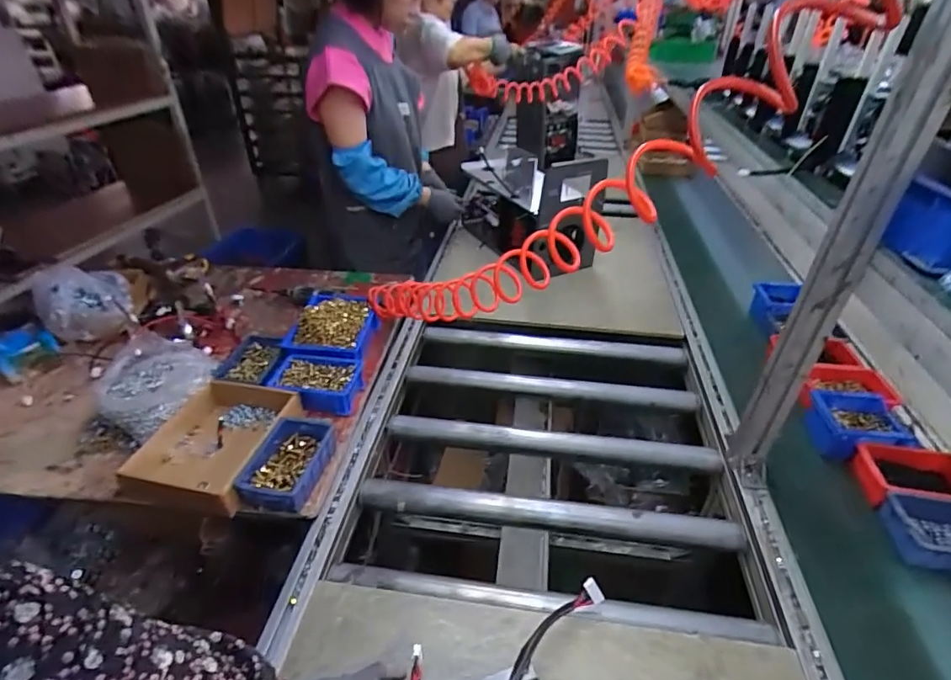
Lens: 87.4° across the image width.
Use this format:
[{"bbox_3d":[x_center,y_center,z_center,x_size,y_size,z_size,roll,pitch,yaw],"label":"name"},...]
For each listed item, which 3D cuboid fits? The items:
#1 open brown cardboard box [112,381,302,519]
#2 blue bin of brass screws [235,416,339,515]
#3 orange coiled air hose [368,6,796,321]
[{"bbox_3d":[-0.421,0.164,0.797,0.197,0.053,0.217,6,37,8],"label":"open brown cardboard box"},{"bbox_3d":[-0.289,0.186,0.769,0.104,0.047,0.153,7,37,9],"label":"blue bin of brass screws"},{"bbox_3d":[0.044,-0.118,0.733,0.060,0.120,0.847,-29,6,-33],"label":"orange coiled air hose"}]

